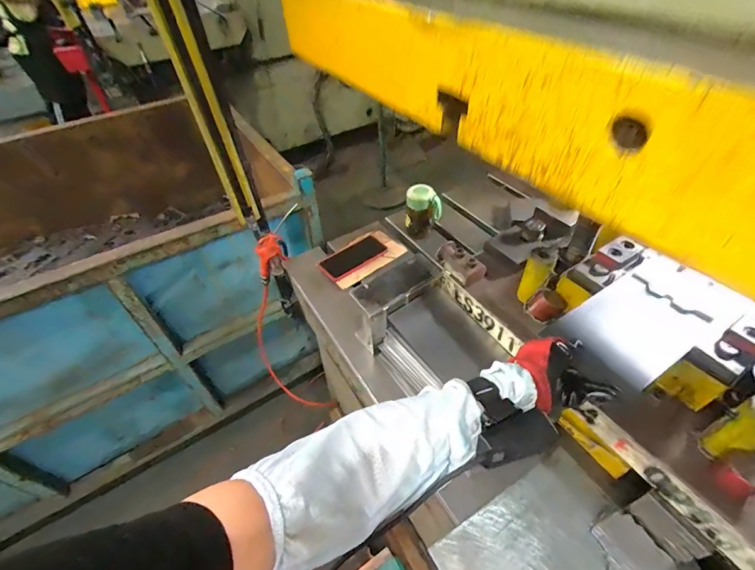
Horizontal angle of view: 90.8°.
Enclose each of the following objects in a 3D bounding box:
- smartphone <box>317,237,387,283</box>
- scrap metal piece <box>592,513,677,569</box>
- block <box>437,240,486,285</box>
[{"bbox_3d":[-0.058,-0.066,0.914,0.159,0.015,0.085,-32,53,-24],"label":"smartphone"},{"bbox_3d":[0.337,0.359,0.468,0.077,0.015,0.117,-19,49,-14],"label":"scrap metal piece"},{"bbox_3d":[0.147,-0.039,0.673,0.046,0.049,0.091,-29,52,-22],"label":"block"}]

